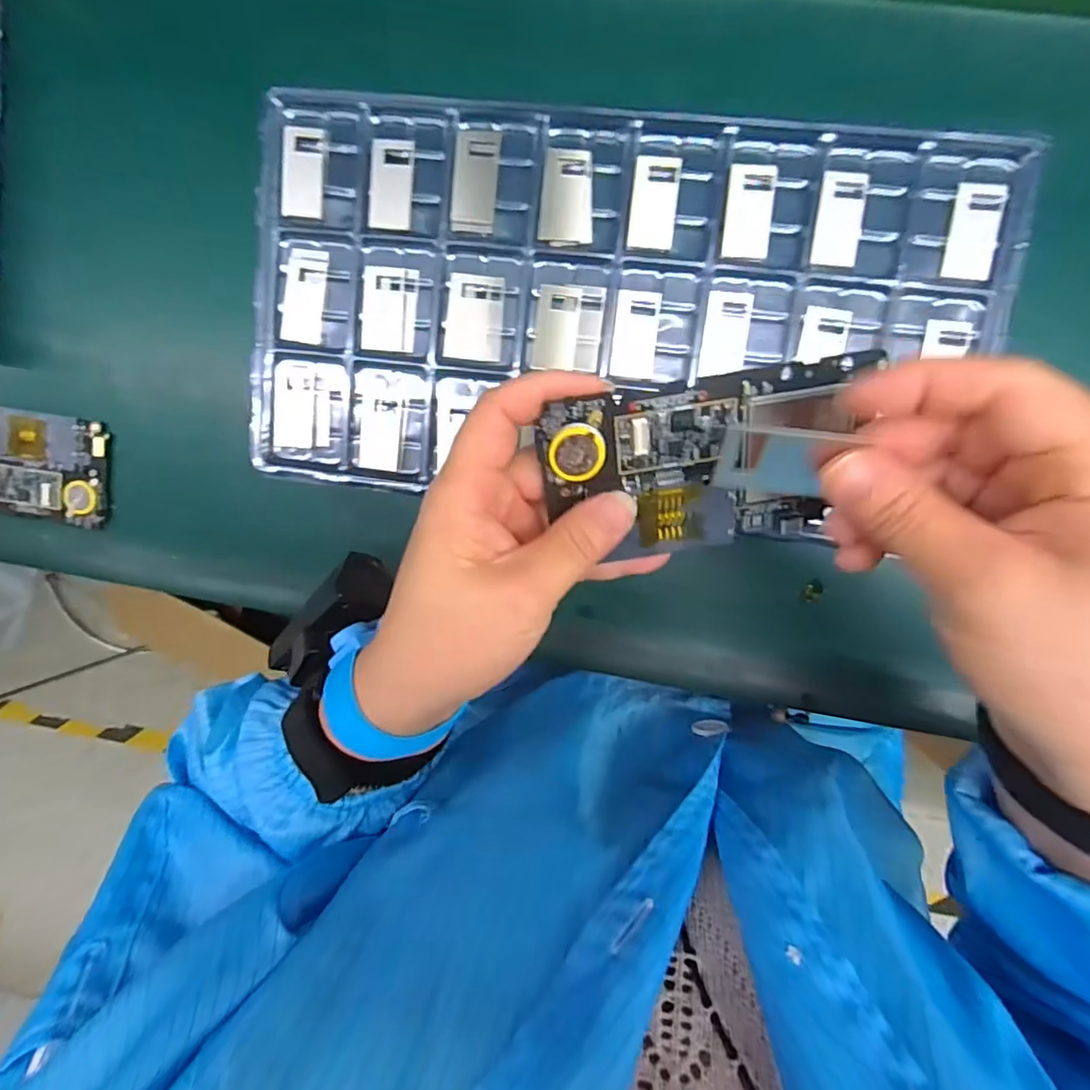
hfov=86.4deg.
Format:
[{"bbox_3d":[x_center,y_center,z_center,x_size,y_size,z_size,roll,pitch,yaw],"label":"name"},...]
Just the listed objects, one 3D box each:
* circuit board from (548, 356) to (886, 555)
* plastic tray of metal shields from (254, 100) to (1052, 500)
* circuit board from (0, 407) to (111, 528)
[{"bbox_3d":[0.057,-0.030,0.216,0.113,0.005,0.067,-7,117,-3],"label":"circuit board"},{"bbox_3d":[0.033,-0.120,0.305,0.378,0.011,0.194,8,98,4],"label":"plastic tray of metal shields"},{"bbox_3d":[-0.327,-0.051,0.354,0.122,0.011,0.064,10,98,4],"label":"circuit board"}]

